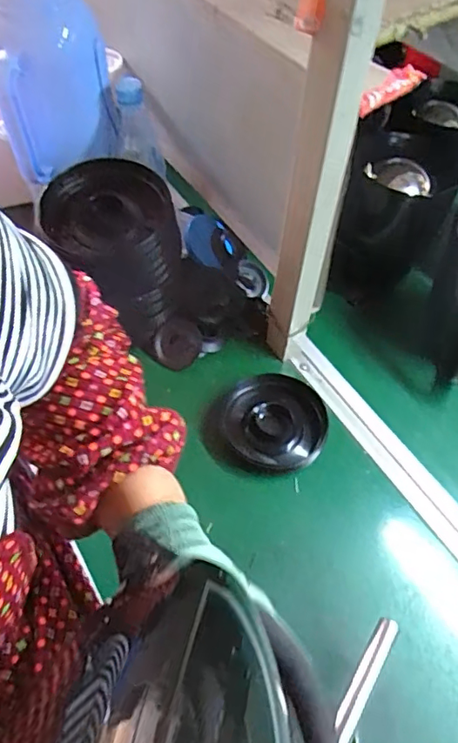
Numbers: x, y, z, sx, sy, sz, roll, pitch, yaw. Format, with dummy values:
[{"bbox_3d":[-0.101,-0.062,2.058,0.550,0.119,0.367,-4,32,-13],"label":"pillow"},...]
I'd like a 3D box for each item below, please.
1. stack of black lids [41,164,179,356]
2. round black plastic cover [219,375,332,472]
[{"bbox_3d":[-0.129,-0.144,0.636,0.135,0.163,0.122,19,55,10],"label":"stack of black lids"},{"bbox_3d":[0.052,0.057,0.616,0.117,0.028,0.109,2,54,-3],"label":"round black plastic cover"}]

